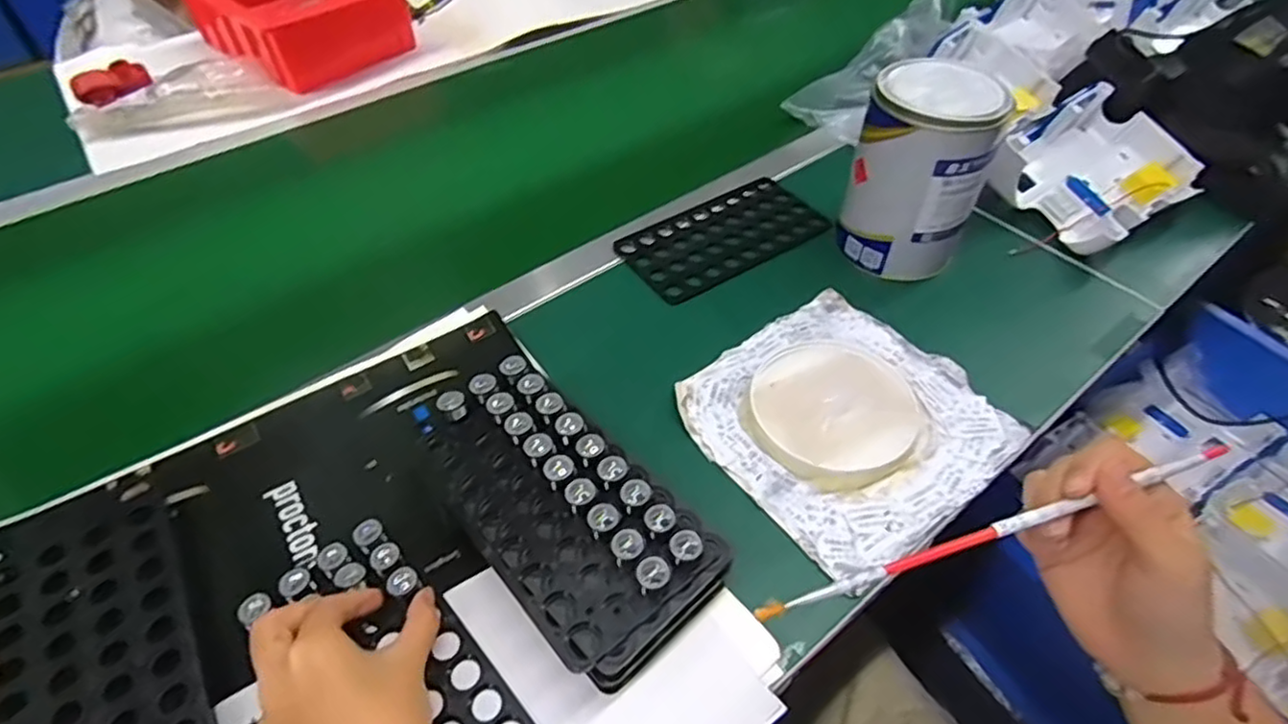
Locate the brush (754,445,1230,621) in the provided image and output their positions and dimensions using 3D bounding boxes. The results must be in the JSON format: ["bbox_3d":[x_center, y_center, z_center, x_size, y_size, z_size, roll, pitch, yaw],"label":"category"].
[{"bbox_3d":[0.168,0.079,0.314,0.247,0.009,0.009,-16,50,-9],"label":"brush"}]

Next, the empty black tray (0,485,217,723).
[{"bbox_3d":[-0.314,0.153,0.379,0.102,0.012,0.189,-25,53,-21],"label":"empty black tray"}]

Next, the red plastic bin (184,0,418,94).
[{"bbox_3d":[-0.473,-0.477,0.918,0.250,0.099,0.195,31,55,25],"label":"red plastic bin"}]

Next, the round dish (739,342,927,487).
[{"bbox_3d":[0.140,0.033,0.492,0.126,0.018,0.115,0,48,0],"label":"round dish"}]

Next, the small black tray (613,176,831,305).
[{"bbox_3d":[0.075,-0.123,0.645,0.193,0.006,0.103,-30,55,-24],"label":"small black tray"}]

